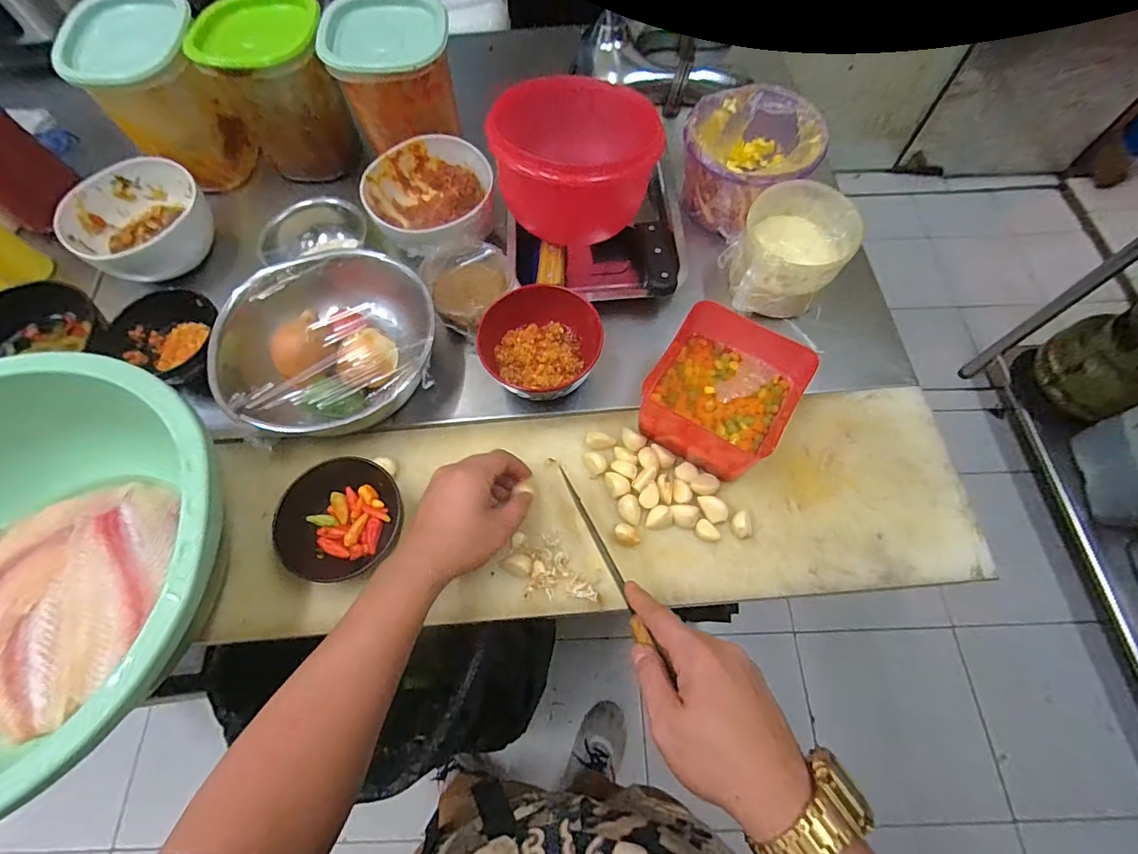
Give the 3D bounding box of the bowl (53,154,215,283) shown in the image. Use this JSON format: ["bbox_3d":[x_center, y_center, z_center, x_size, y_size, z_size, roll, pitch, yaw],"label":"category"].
[{"bbox_3d":[-0.514,-0.246,0.607,0.140,0.068,0.140,40,72,18],"label":"bowl"}]

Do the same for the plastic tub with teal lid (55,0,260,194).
[{"bbox_3d":[-0.486,-0.398,0.614,0.143,0.167,0.125,-31,68,-12],"label":"plastic tub with teal lid"}]

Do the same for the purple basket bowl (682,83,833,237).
[{"bbox_3d":[0.212,-0.318,0.608,0.150,0.093,0.153,-1,65,1],"label":"purple basket bowl"}]

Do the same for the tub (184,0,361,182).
[{"bbox_3d":[-0.346,-0.408,0.625,0.142,0.162,0.113,-33,69,-13],"label":"tub"}]

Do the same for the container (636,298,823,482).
[{"bbox_3d":[0.150,-0.031,0.493,0.136,0.080,0.119,30,70,14],"label":"container"}]

